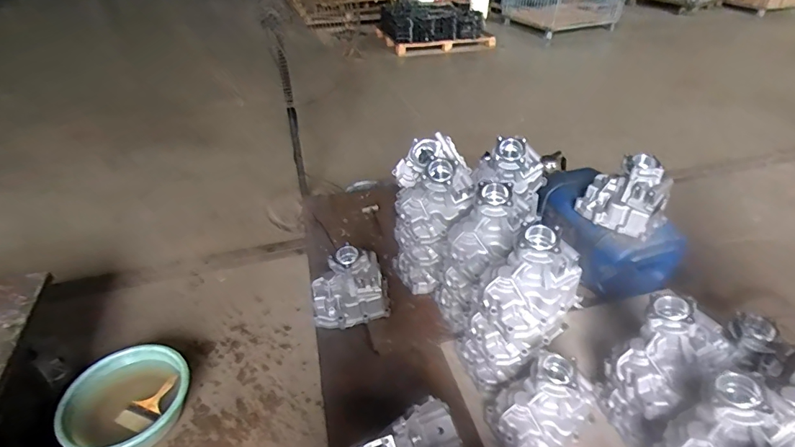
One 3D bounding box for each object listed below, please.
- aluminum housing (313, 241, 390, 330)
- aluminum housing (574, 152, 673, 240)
[{"bbox_3d":[-0.147,0.199,1.363,0.232,0.216,0.126,-8,37,-11],"label":"aluminum housing"},{"bbox_3d":[0.689,-0.094,1.343,0.235,0.207,0.120,29,46,33],"label":"aluminum housing"}]

